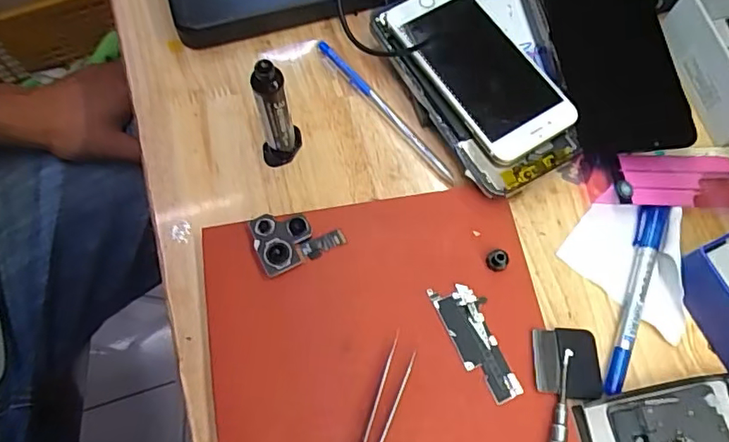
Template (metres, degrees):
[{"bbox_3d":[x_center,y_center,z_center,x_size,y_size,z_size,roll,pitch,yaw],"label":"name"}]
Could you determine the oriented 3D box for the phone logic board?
[{"bbox_3d":[0.066,0.070,0.316,0.026,0.004,0.071,-23,72,-9],"label":"phone logic board"}]

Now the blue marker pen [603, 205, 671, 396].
[{"bbox_3d":[0.163,0.044,0.328,0.015,0.009,0.121,21,71,7],"label":"blue marker pen"}]

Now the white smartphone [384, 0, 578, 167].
[{"bbox_3d":[0.076,-0.102,0.358,0.067,0.013,0.131,-31,74,-14],"label":"white smartphone"}]

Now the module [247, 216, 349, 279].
[{"bbox_3d":[-0.042,0.009,0.334,0.051,0.012,0.037,-24,72,-9],"label":"module"}]

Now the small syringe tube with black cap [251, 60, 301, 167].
[{"bbox_3d":[-0.056,-0.065,0.324,0.024,0.090,0.025,-9,70,-4],"label":"small syringe tube with black cap"}]

